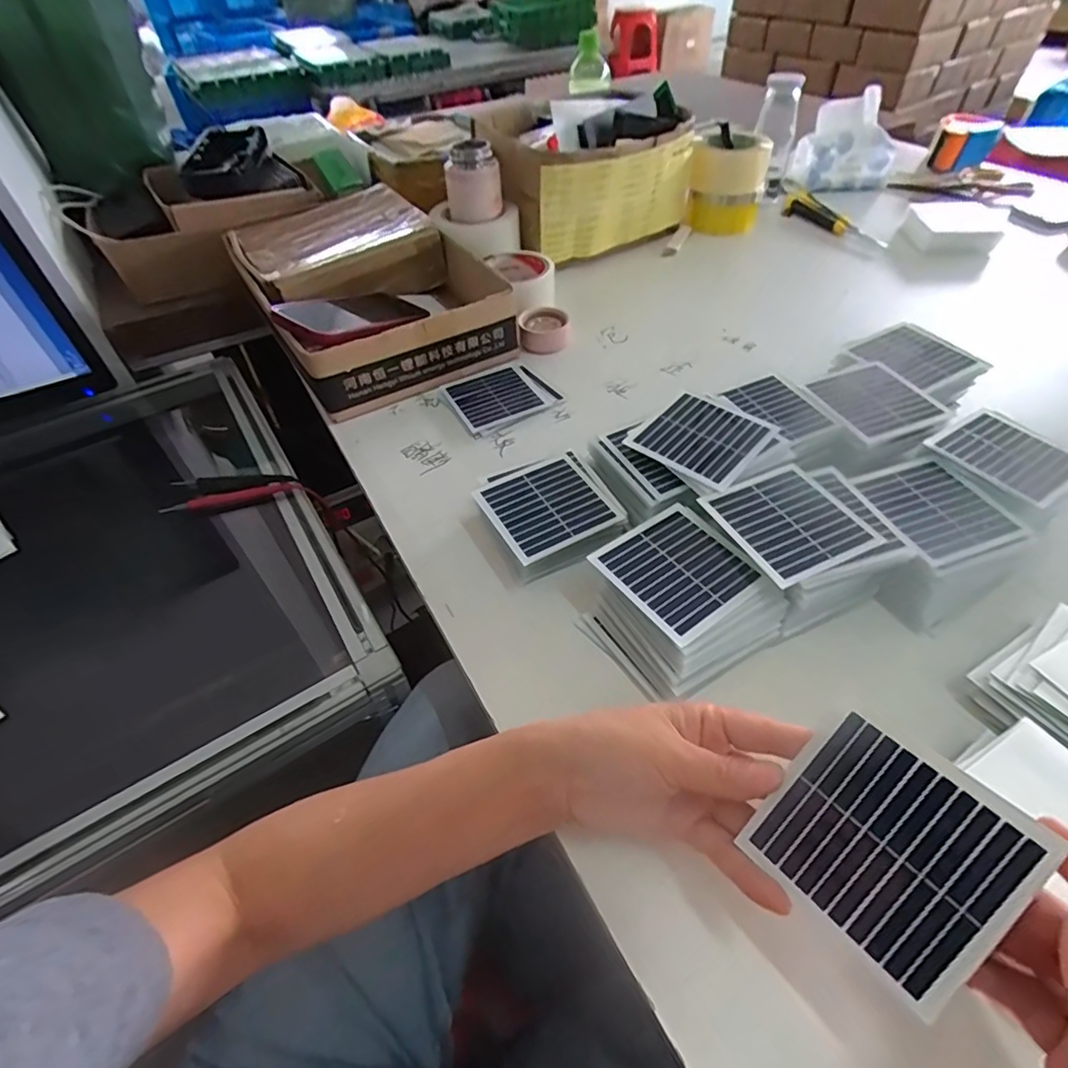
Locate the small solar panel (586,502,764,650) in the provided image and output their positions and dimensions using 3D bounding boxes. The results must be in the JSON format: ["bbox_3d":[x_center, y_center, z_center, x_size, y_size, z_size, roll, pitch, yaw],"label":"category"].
[{"bbox_3d":[0.099,0.023,0.387,0.088,0.004,0.088,-29,52,-23],"label":"small solar panel"}]

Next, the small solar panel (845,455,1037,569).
[{"bbox_3d":[0.294,-0.020,0.415,0.089,0.006,0.086,-16,52,-11],"label":"small solar panel"}]

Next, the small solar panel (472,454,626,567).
[{"bbox_3d":[0.009,-0.021,0.444,0.083,0.009,0.084,-29,54,-13],"label":"small solar panel"}]

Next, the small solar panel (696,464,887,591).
[{"bbox_3d":[0.180,-0.010,0.396,0.090,0.004,0.087,-20,50,-14],"label":"small solar panel"}]

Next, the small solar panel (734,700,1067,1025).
[{"bbox_3d":[0.152,0.134,0.245,0.086,0.004,0.087,36,94,35],"label":"small solar panel"}]

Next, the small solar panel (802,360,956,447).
[{"bbox_3d":[0.295,-0.117,0.495,0.094,0.009,0.090,-19,50,-13],"label":"small solar panel"}]

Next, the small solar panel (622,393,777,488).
[{"bbox_3d":[0.135,-0.078,0.455,0.088,0.005,0.086,32,60,27],"label":"small solar panel"}]

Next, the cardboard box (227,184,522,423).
[{"bbox_3d":[-0.200,-0.298,0.678,0.234,0.077,0.369,-26,52,-18],"label":"cardboard box"}]

